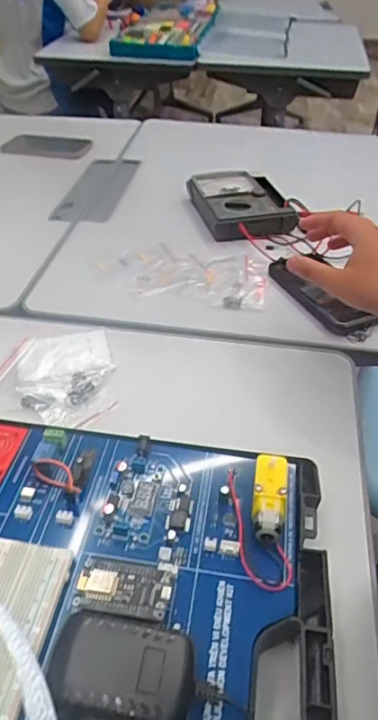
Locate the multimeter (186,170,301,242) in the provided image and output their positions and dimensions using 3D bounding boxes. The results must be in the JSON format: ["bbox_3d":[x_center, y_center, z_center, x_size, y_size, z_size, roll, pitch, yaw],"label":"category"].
[{"bbox_3d":[0.076,-0.226,0.760,0.116,0.045,0.155,-11,42,-12],"label":"multimeter"}]

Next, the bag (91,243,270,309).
[{"bbox_3d":[-0.012,-0.115,0.680,0.229,0.013,0.119,11,43,12],"label":"bag"}]

